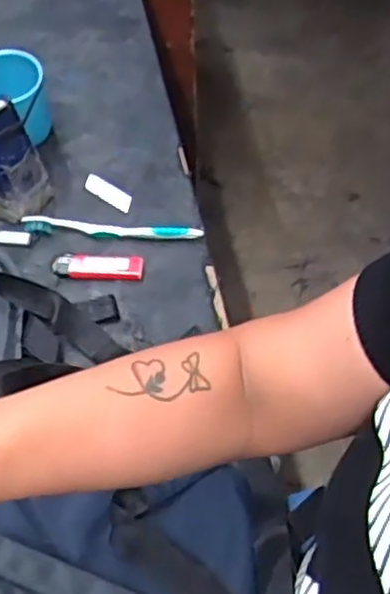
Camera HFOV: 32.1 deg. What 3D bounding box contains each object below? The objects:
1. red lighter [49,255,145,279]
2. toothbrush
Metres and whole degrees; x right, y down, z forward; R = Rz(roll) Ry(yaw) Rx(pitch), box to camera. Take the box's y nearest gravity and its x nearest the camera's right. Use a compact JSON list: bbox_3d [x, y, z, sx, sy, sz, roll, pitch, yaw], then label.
[{"bbox_3d":[-0.094,-0.031,0.649,0.087,0.008,0.025,3,54,3],"label":"red lighter"},{"bbox_3d":[-0.084,-0.066,0.672,0.179,0.013,0.021,7,54,6],"label":"toothbrush"}]

